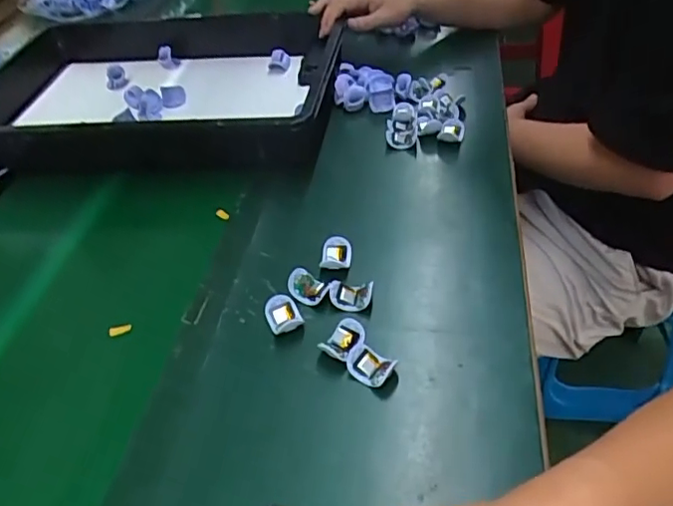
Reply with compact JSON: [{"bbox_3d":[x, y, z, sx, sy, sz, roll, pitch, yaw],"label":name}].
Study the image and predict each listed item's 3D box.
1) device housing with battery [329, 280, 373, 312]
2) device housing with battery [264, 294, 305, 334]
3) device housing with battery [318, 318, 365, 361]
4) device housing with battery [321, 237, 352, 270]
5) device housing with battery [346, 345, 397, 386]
[{"bbox_3d":[0.014,0.040,0.559,0.041,0.013,0.031,4,44,11],"label":"device housing with battery"},{"bbox_3d":[-0.051,0.060,0.550,0.032,0.018,0.040,-19,44,-13],"label":"device housing with battery"},{"bbox_3d":[0.008,0.079,0.523,0.033,0.011,0.044,19,49,25],"label":"device housing with battery"},{"bbox_3d":[0.000,-0.001,0.603,0.032,0.009,0.039,-1,43,6],"label":"device housing with battery"},{"bbox_3d":[0.030,0.099,0.500,0.040,0.014,0.029,23,51,28],"label":"device housing with battery"}]

